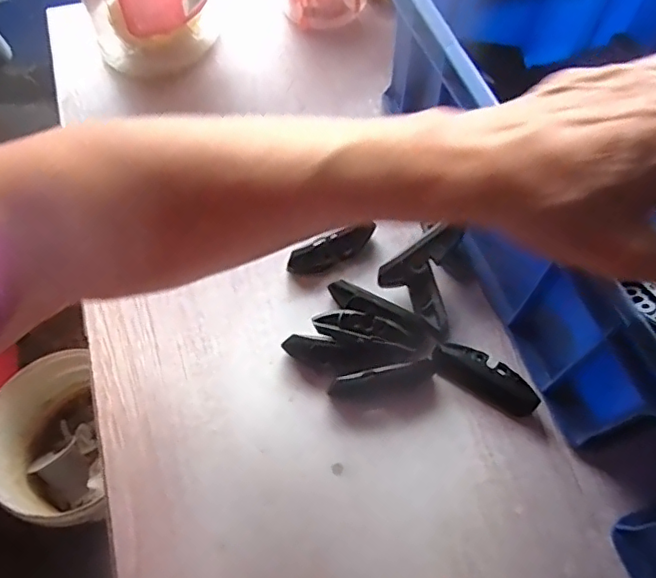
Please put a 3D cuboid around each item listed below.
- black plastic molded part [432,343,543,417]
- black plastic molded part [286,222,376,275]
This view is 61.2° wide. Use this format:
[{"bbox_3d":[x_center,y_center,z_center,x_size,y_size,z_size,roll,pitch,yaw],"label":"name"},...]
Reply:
[{"bbox_3d":[0.104,0.058,0.364,0.070,0.017,0.023,25,65,12],"label":"black plastic molded part"},{"bbox_3d":[0.003,-0.027,0.402,0.065,0.017,0.016,-23,65,-13],"label":"black plastic molded part"}]

